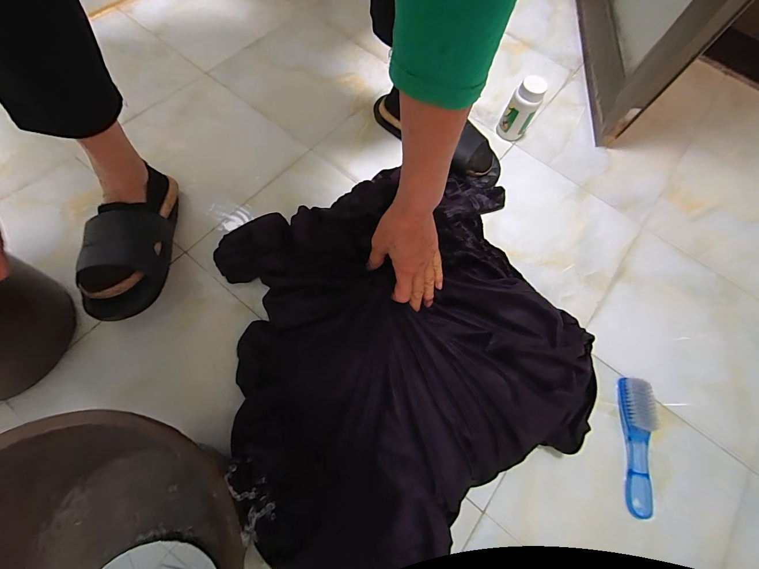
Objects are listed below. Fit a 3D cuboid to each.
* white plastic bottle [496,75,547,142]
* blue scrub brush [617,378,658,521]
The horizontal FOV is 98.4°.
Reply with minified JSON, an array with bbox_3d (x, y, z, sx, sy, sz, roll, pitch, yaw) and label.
[{"bbox_3d":[0.277,-0.341,0.642,0.055,0.110,0.056,31,70,7],"label":"white plastic bottle"},{"bbox_3d":[0.377,0.234,0.477,0.039,0.027,0.187,11,69,0],"label":"blue scrub brush"}]

